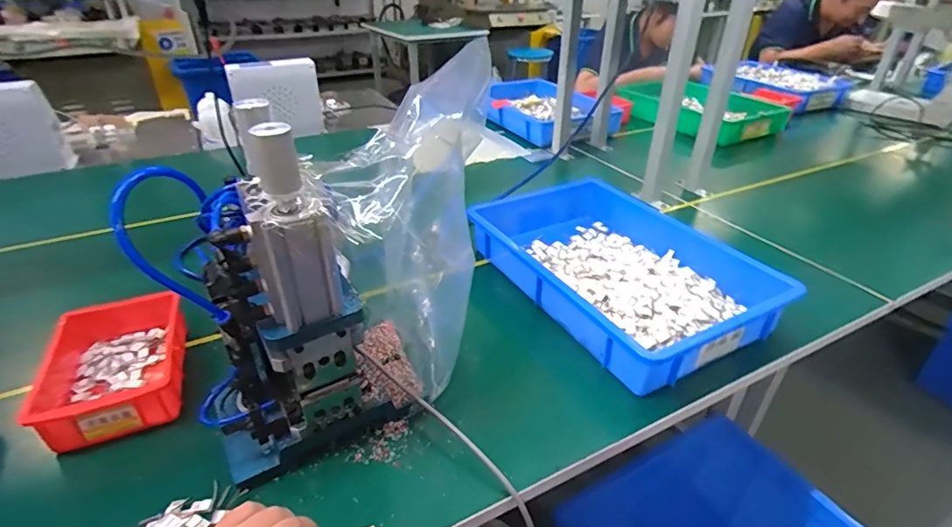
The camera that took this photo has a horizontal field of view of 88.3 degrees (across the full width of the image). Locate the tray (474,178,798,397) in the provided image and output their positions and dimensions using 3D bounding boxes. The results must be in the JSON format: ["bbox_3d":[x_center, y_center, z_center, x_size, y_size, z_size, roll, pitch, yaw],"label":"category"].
[{"bbox_3d":[0.213,0.001,0.766,0.297,0.075,0.425,-16,36,-23],"label":"tray"}]

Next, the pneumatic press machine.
[{"bbox_3d":[-0.179,0.026,0.471,0.154,0.324,0.204,26,41,34],"label":"pneumatic press machine"}]

